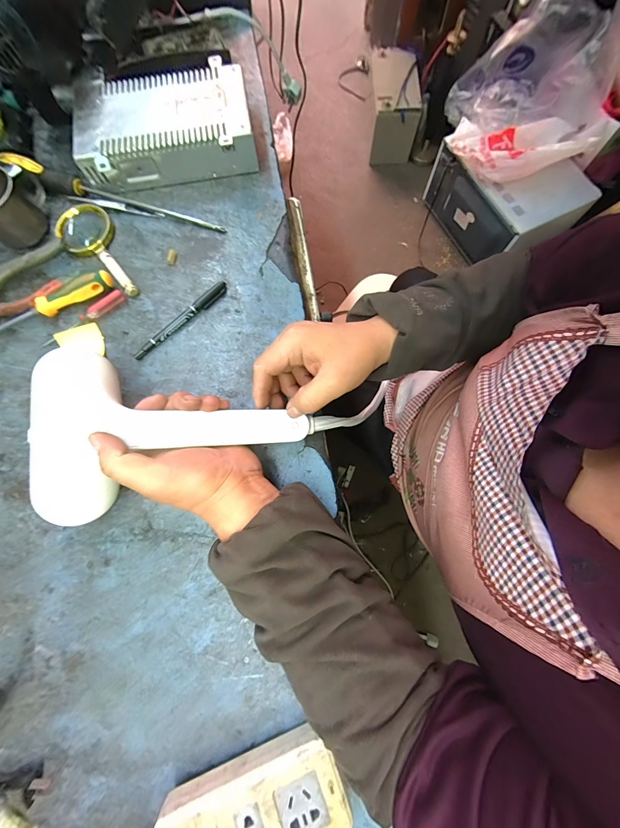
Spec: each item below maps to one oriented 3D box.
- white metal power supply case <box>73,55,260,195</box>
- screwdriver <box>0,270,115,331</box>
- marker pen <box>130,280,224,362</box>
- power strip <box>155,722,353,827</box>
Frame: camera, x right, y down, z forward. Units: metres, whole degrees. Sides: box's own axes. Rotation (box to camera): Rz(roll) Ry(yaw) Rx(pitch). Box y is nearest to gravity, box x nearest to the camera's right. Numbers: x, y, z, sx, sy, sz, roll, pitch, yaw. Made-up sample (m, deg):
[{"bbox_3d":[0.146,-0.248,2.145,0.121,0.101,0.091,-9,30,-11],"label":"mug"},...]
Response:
[{"bbox_3d":[-0.185,-0.372,0.415,0.211,0.051,0.136,-10,78,-2],"label":"white metal power supply case"},{"bbox_3d":[-0.307,-0.130,0.374,0.154,0.029,0.024,-19,78,-4],"label":"screwdriver"},{"bbox_3d":[-0.154,-0.112,0.380,0.135,0.011,0.012,-41,81,-8],"label":"marker pen"},{"bbox_3d":[-0.047,0.328,0.266,0.147,0.044,0.072,-21,79,-4],"label":"power strip"}]

